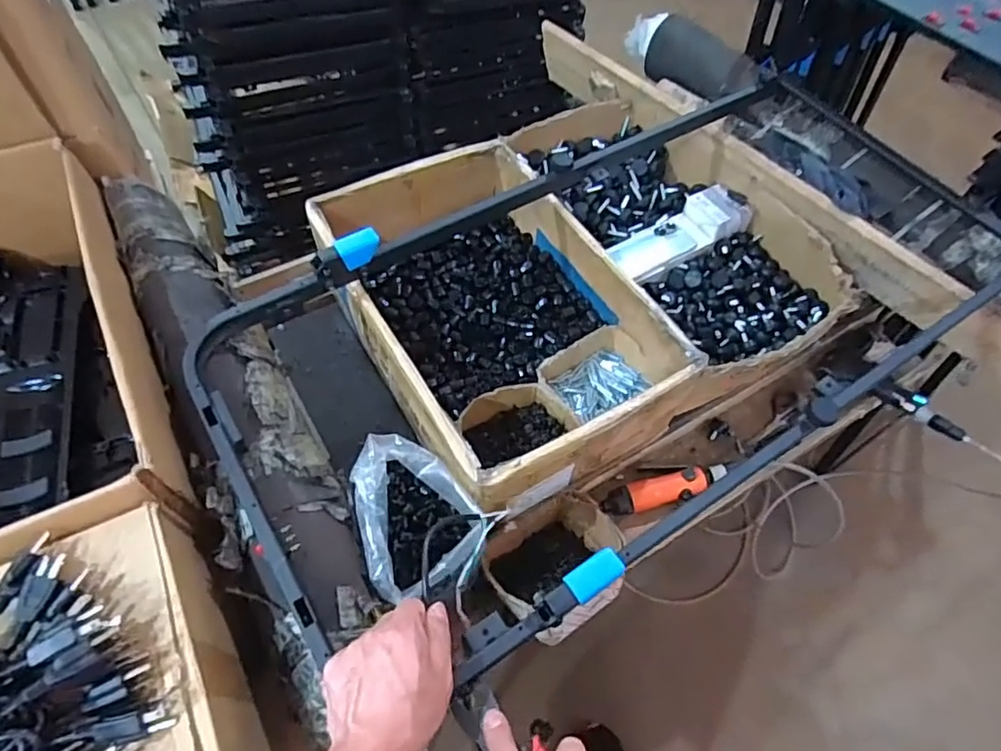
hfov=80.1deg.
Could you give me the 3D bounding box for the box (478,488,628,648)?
[{"bbox_3d":[0.076,0.256,0.787,0.157,0.111,0.149,-25,62,-17],"label":"box"}]

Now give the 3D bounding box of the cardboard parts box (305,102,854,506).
[{"bbox_3d":[0.127,-0.182,0.951,0.708,0.163,0.585,-26,62,-17],"label":"cardboard parts box"}]

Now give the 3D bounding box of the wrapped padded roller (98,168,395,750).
[{"bbox_3d":[-0.341,0.004,0.730,0.136,0.105,0.788,-28,63,-18],"label":"wrapped padded roller"}]

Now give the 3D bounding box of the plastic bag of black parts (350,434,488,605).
[{"bbox_3d":[-0.094,0.164,0.693,0.134,0.086,0.185,-13,59,-10],"label":"plastic bag of black parts"}]

